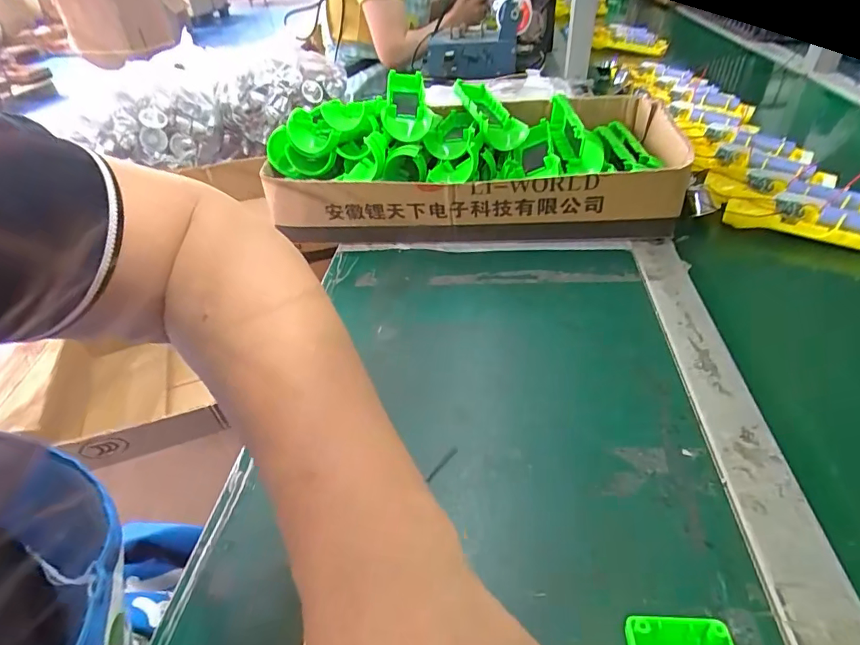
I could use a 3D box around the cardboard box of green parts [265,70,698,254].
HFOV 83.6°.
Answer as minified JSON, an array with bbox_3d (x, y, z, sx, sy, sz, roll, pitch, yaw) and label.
[{"bbox_3d":[0.058,-0.190,0.543,0.415,0.110,0.245,2,40,9],"label":"cardboard box of green parts"}]

